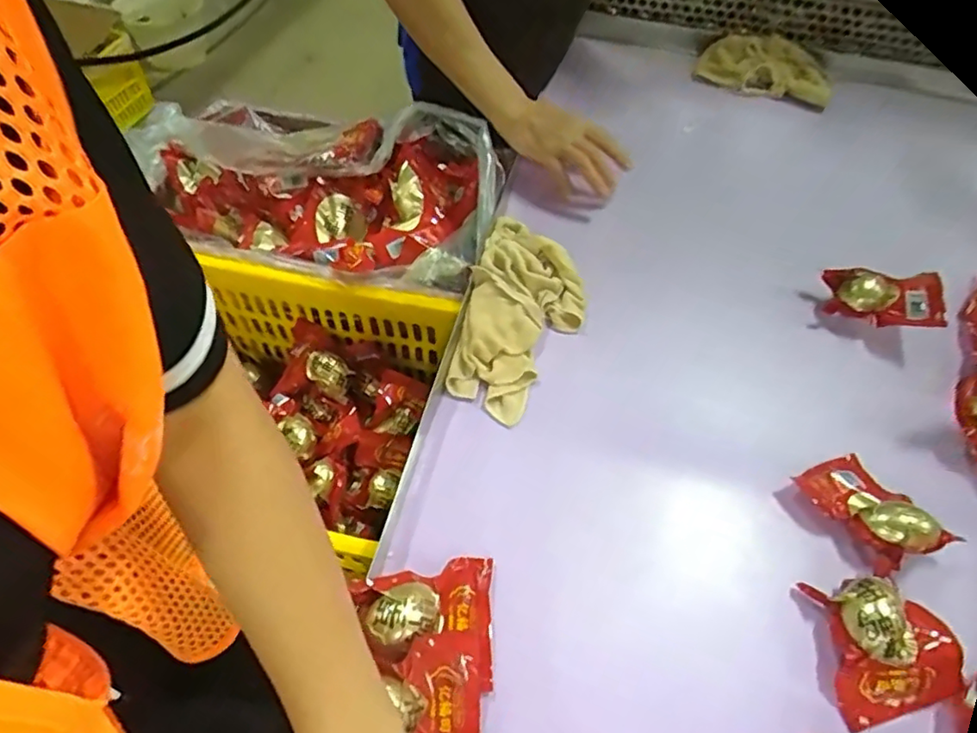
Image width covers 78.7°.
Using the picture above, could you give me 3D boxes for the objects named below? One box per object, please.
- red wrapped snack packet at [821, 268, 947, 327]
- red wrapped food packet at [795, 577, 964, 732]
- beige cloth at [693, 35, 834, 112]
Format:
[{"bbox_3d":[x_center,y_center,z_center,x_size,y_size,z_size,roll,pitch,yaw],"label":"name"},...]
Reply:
[{"bbox_3d":[0.417,-0.073,0.635,0.109,0.035,0.076,12,55,5],"label":"red wrapped snack packet"},{"bbox_3d":[0.300,0.209,0.446,0.088,0.038,0.094,-2,55,-5],"label":"red wrapped food packet"},{"bbox_3d":[0.385,-0.408,0.828,0.186,0.068,0.071,33,59,18],"label":"beige cloth"}]

